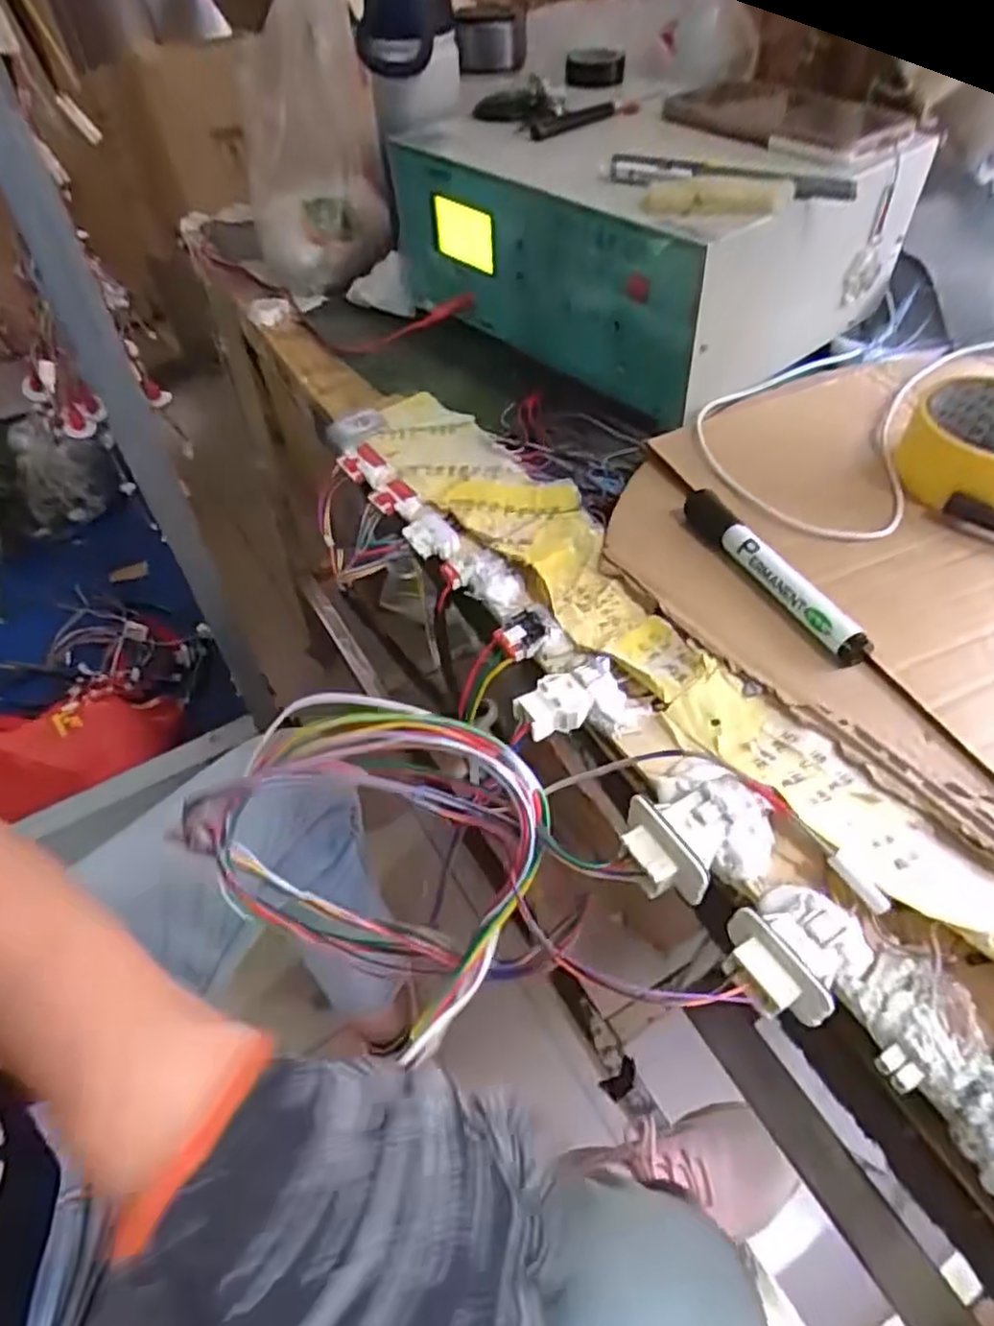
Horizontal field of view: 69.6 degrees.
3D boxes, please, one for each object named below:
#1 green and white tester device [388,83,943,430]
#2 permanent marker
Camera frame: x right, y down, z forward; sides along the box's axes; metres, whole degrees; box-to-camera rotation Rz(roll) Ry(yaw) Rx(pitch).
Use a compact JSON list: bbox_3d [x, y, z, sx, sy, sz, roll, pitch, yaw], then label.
[{"bbox_3d":[0.110,-0.336,0.551,0.315,0.124,0.230,35,60,27],"label":"green and white tester device"},{"bbox_3d":[0.142,-0.049,0.376,0.019,0.013,0.134,-20,52,-13],"label":"permanent marker"}]

